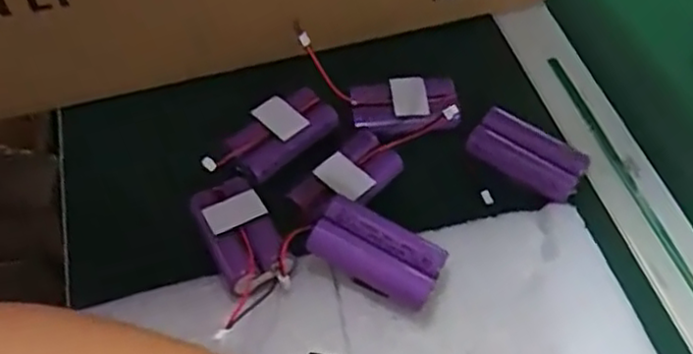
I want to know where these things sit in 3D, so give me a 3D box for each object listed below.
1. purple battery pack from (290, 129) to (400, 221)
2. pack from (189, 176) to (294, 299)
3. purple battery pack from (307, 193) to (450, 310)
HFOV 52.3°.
[{"bbox_3d":[0.002,-0.002,0.391,0.035,0.014,0.066,39,60,23],"label":"purple battery pack"},{"bbox_3d":[-0.055,0.028,0.364,0.035,0.018,0.066,-20,56,-17],"label":"pack"},{"bbox_3d":[0.015,0.038,0.355,0.065,0.025,0.030,22,55,13],"label":"purple battery pack"}]

